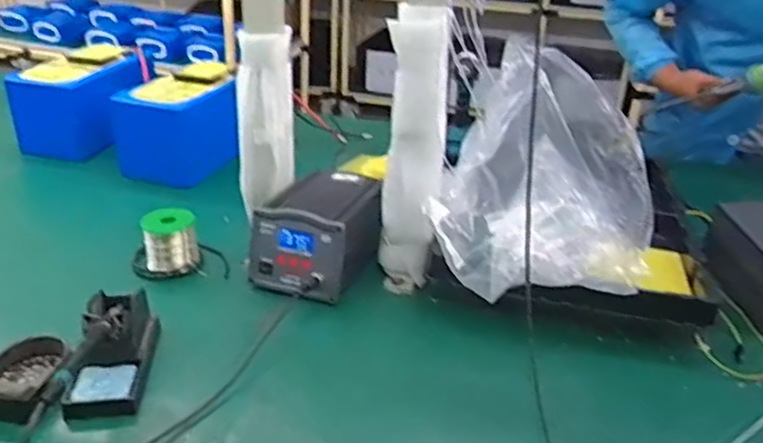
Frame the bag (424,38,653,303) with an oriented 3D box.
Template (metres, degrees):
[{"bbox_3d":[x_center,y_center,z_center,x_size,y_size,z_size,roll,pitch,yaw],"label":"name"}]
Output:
[{"bbox_3d":[0.207,-0.058,0.793,0.225,0.242,0.267,19,32,28],"label":"bag"}]

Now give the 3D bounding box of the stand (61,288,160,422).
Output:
[{"bbox_3d":[-0.289,0.131,0.706,0.074,0.067,0.149,0,28,-6],"label":"stand"}]

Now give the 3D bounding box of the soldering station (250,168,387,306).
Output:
[{"bbox_3d":[-0.080,0.020,0.895,0.152,0.111,0.193,14,30,21],"label":"soldering station"}]

